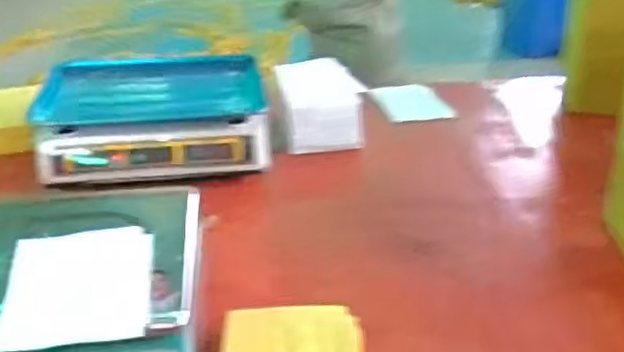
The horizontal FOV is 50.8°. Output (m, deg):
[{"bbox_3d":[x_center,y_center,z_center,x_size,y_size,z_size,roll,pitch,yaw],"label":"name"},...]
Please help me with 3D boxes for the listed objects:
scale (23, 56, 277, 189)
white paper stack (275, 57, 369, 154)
[{"bbox_3d":[-0.233,-0.087,0.983,0.323,0.095,0.213,-5,31,-8],"label":"scale"},{"bbox_3d":[0.010,-0.118,1.070,0.131,0.080,0.174,-5,31,-8],"label":"white paper stack"}]

